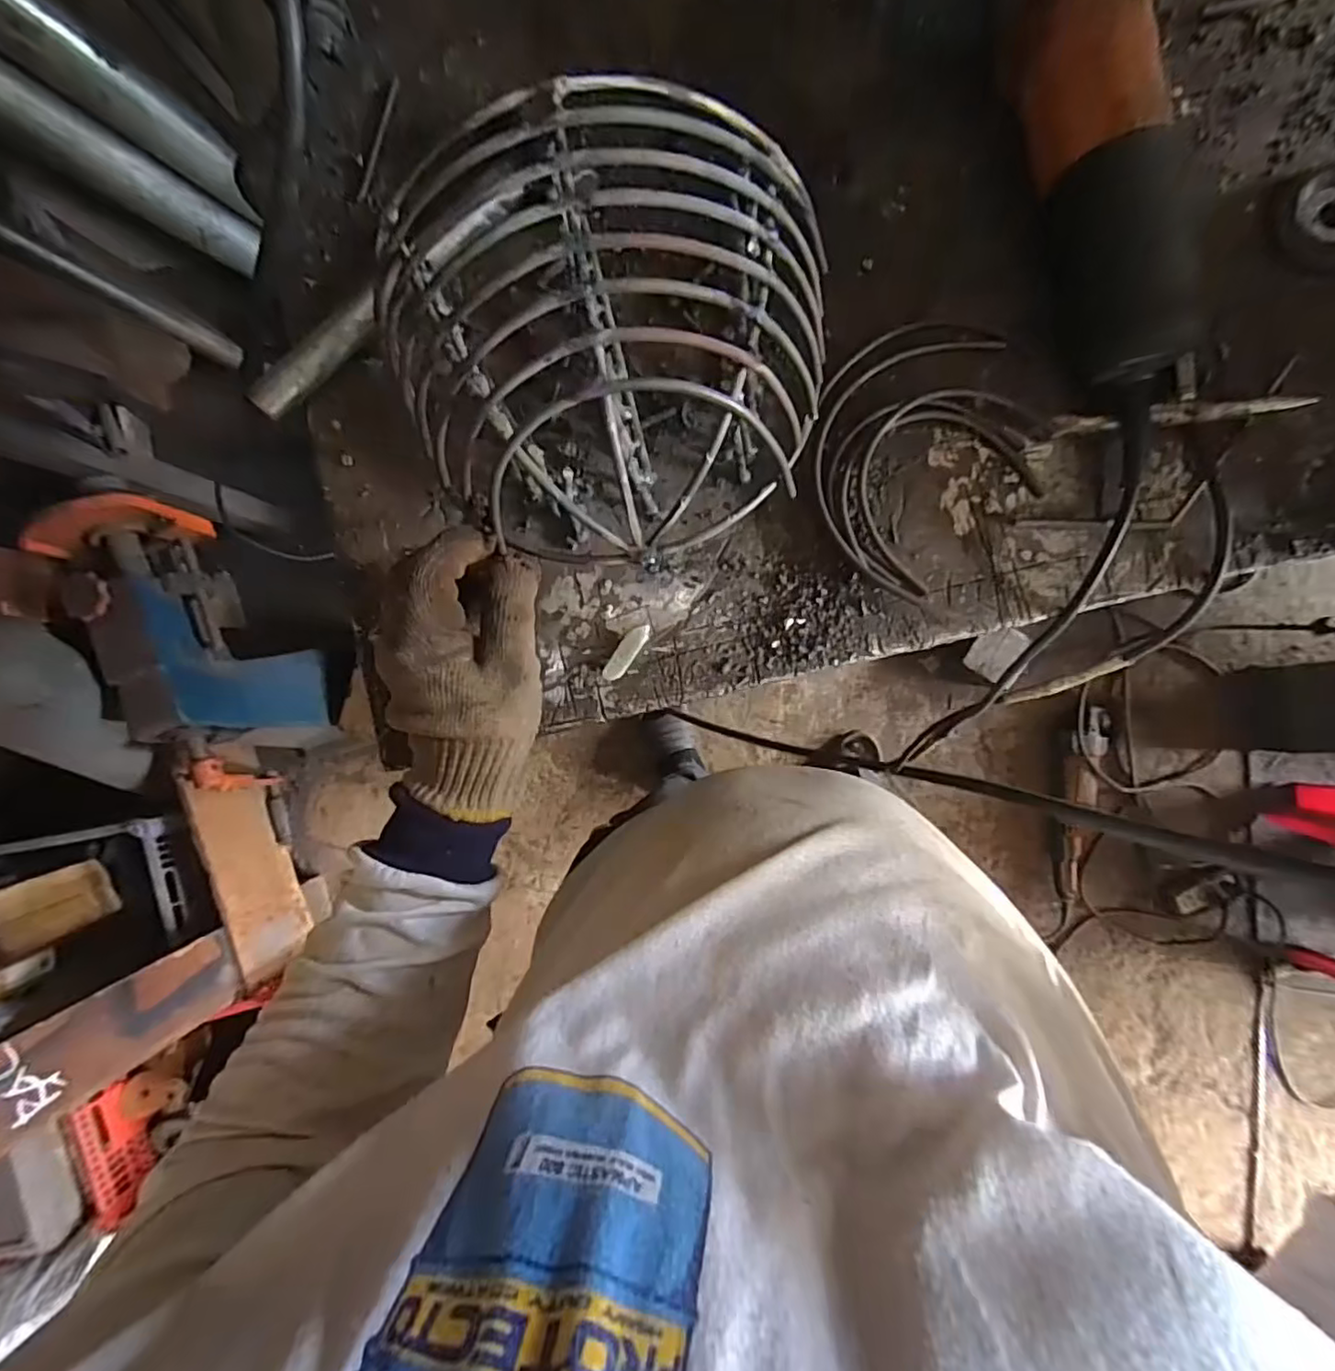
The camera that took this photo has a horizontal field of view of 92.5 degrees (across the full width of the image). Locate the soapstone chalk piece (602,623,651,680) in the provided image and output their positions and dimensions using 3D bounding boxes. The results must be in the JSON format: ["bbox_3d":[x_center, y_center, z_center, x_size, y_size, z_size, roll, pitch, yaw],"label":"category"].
[{"bbox_3d":[-0.025,-0.020,0.393,0.011,0.005,0.039,35,94,4],"label":"soapstone chalk piece"}]

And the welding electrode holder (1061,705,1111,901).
[{"bbox_3d":[0.781,0.224,1.208,0.064,0.062,0.363,2,92,5],"label":"welding electrode holder"}]

